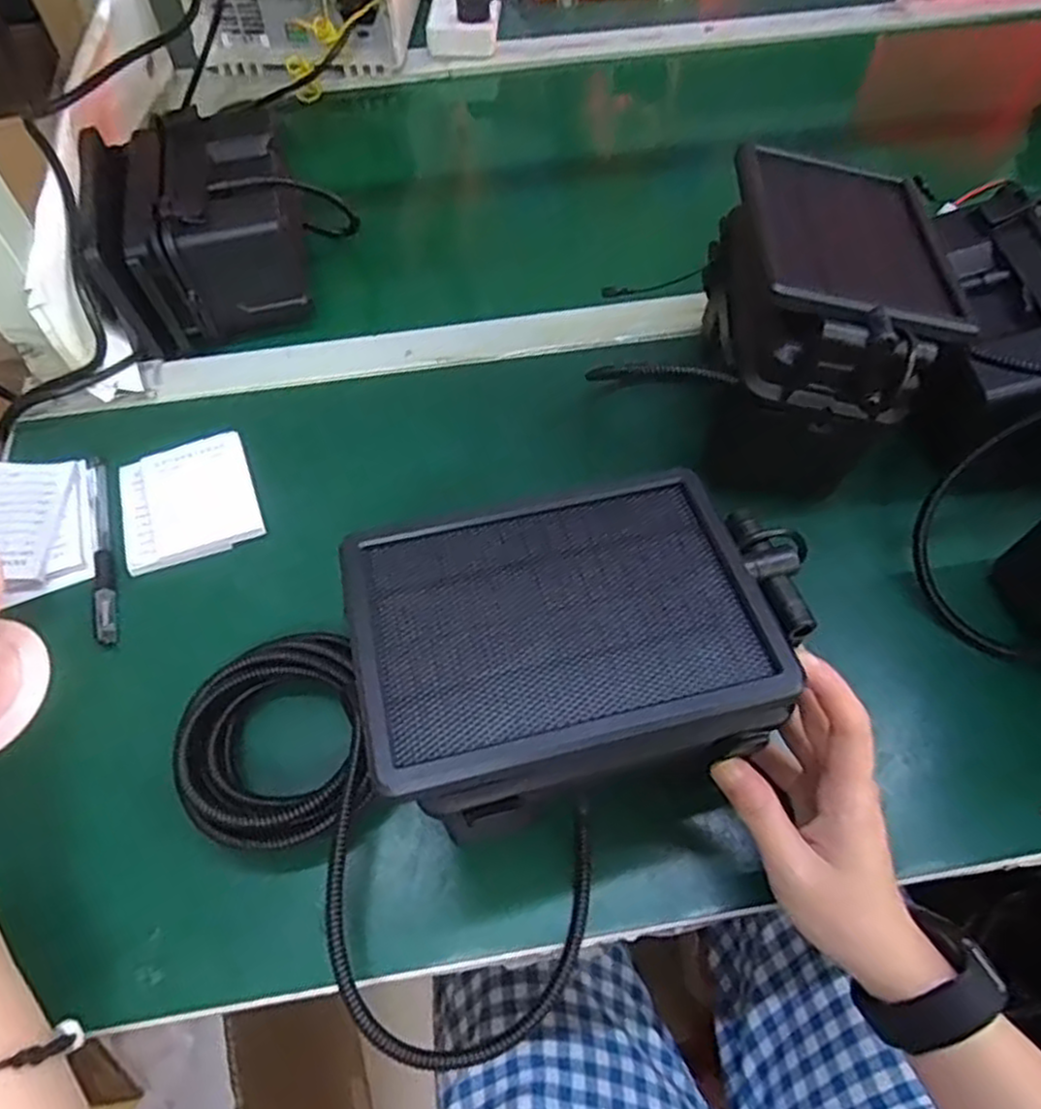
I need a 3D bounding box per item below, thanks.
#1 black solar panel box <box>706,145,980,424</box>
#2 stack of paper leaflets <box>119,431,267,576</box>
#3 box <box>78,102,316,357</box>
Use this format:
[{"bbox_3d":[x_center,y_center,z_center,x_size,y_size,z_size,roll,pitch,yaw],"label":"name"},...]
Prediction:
[{"bbox_3d":[0.183,-0.163,0.443,0.123,0.068,0.184,7,59,6],"label":"black solar panel box"},{"bbox_3d":[-0.221,-0.036,0.499,0.085,0.015,0.084,-18,62,-10],"label":"stack of paper leaflets"},{"bbox_3d":[-0.244,-0.254,0.584,0.141,0.095,0.157,-13,61,-7],"label":"box"}]

